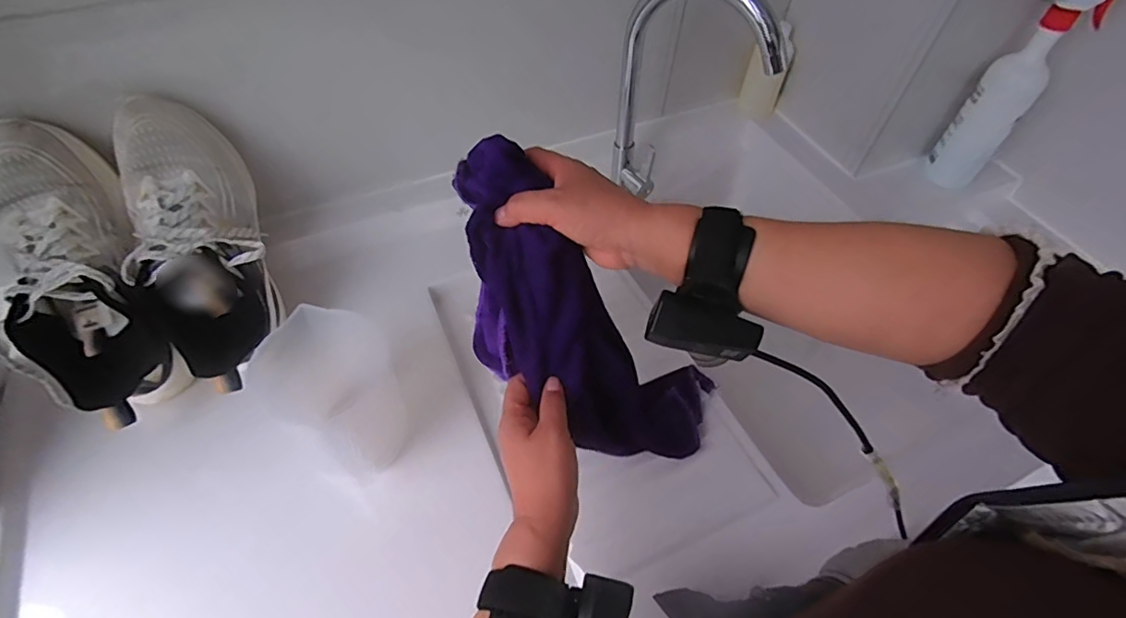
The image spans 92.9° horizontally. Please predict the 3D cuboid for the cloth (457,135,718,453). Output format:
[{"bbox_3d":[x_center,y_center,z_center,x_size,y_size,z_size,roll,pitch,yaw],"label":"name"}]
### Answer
[{"bbox_3d":[0.024,0.029,0.470,0.072,0.365,0.131,-9,46,35],"label":"cloth"}]

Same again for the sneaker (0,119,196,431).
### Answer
[{"bbox_3d":[-0.444,-0.034,0.501,0.113,0.093,0.278,-13,97,-10],"label":"sneaker"}]

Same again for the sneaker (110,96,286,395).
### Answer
[{"bbox_3d":[-0.357,-0.066,0.534,0.104,0.101,0.278,-14,90,-10],"label":"sneaker"}]

